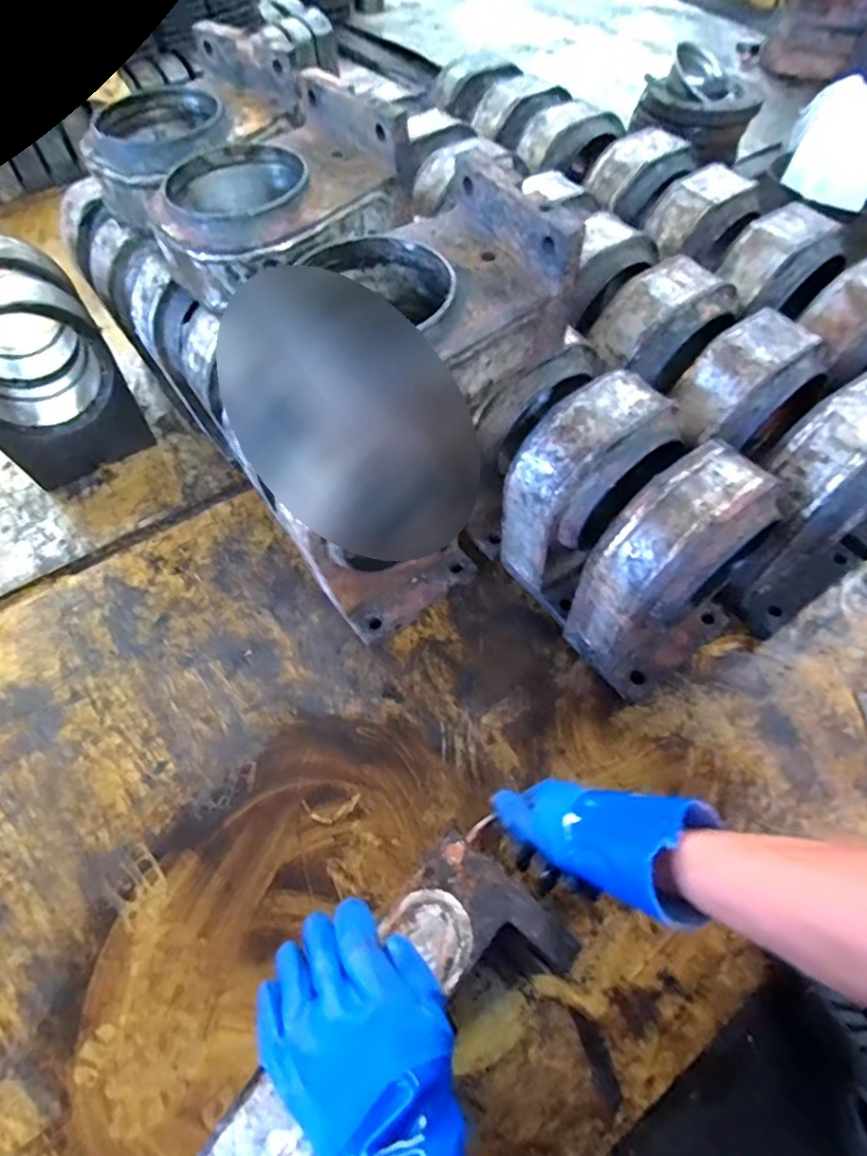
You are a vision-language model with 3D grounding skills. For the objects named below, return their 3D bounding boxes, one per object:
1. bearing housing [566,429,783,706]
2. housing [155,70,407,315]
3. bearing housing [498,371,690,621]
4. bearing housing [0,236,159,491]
[{"bbox_3d":[0.296,0.003,0.712,0.209,0.307,0.135,-34,65,-17],"label":"bearing housing"},{"bbox_3d":[-0.199,-0.490,0.742,0.308,0.120,0.211,-41,66,-21],"label":"housing"},{"bbox_3d":[0.211,-0.107,0.762,0.217,0.283,0.124,-33,64,-17],"label":"bearing housing"},{"bbox_3d":[-0.649,-0.345,0.953,0.214,0.305,0.221,-29,63,-15],"label":"bearing housing"}]

